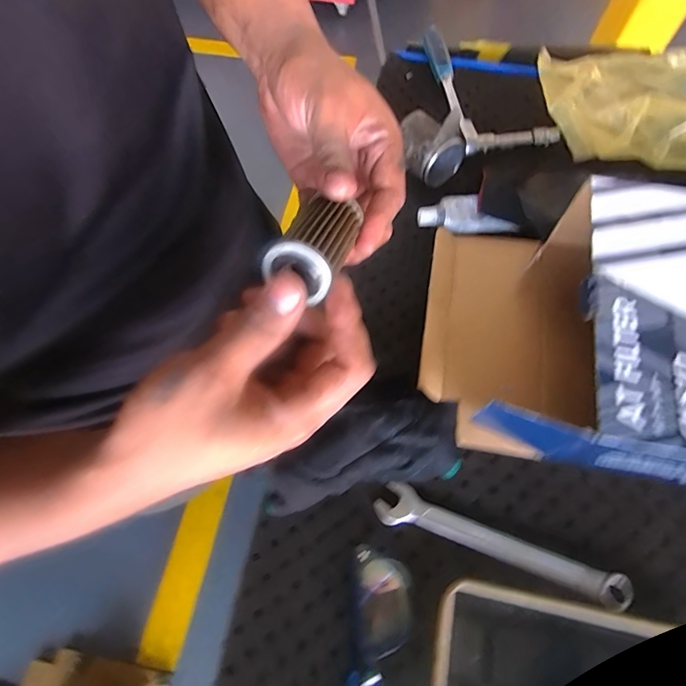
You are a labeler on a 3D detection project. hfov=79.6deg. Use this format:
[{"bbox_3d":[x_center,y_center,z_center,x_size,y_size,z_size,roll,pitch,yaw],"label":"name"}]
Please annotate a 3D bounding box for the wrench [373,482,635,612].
[{"bbox_3d":[0.108,0.139,0.288,0.170,0.012,0.028,18,68,8],"label":"wrench"}]

